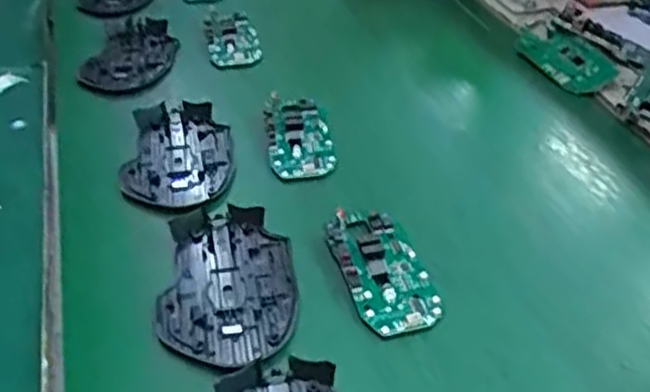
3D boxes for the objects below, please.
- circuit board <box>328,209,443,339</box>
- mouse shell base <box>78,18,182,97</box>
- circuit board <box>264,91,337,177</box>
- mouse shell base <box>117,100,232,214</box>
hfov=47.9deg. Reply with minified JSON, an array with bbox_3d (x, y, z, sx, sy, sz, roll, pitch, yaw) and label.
[{"bbox_3d":[0.033,0.041,0.421,0.046,0.008,0.092,-12,41,-12],"label":"circuit board"},{"bbox_3d":[-0.165,-0.121,0.623,0.069,0.014,0.116,-1,40,2],"label":"mouse shell base"},{"bbox_3d":[-0.019,-0.044,0.526,0.044,0.013,0.081,-6,40,-5],"label":"circuit board"},{"bbox_3d":[-0.103,-0.030,0.512,0.070,0.010,0.116,-4,40,-2],"label":"mouse shell base"}]

